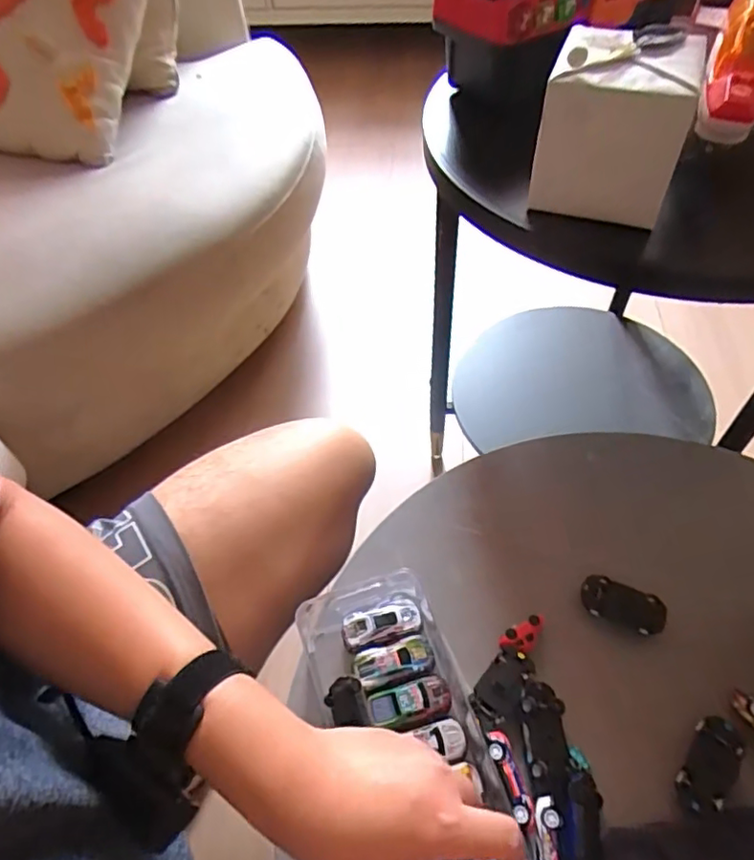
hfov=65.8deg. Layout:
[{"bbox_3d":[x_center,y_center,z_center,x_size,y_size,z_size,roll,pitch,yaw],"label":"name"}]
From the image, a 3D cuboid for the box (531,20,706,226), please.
[{"bbox_3d":[0.184,-0.243,0.459,0.104,0.105,0.099,15,59,11],"label":"box"}]

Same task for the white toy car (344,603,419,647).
[{"bbox_3d":[0.004,0.158,0.474,0.063,0.014,0.025,-13,58,-6],"label":"white toy car"}]

